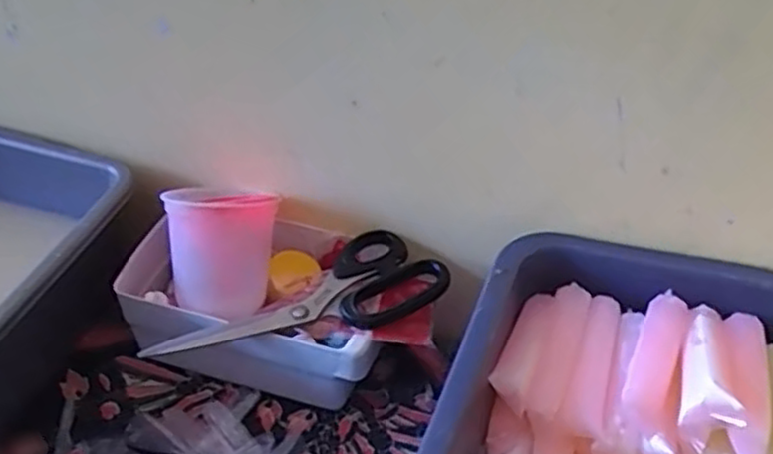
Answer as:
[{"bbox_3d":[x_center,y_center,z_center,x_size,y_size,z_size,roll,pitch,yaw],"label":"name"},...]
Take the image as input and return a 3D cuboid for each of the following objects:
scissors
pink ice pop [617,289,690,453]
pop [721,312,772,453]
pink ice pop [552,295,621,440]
[{"bbox_3d":[-0.056,0.061,0.515,0.204,0.017,0.074,-25,48,-27],"label":"scissors"},{"bbox_3d":[0.171,0.093,0.464,0.033,0.022,0.118,15,56,15],"label":"pink ice pop"},{"bbox_3d":[0.220,0.089,0.440,0.030,0.026,0.114,15,43,14],"label":"pop"},{"bbox_3d":[0.134,0.089,0.476,0.028,0.017,0.107,14,42,13],"label":"pink ice pop"}]

